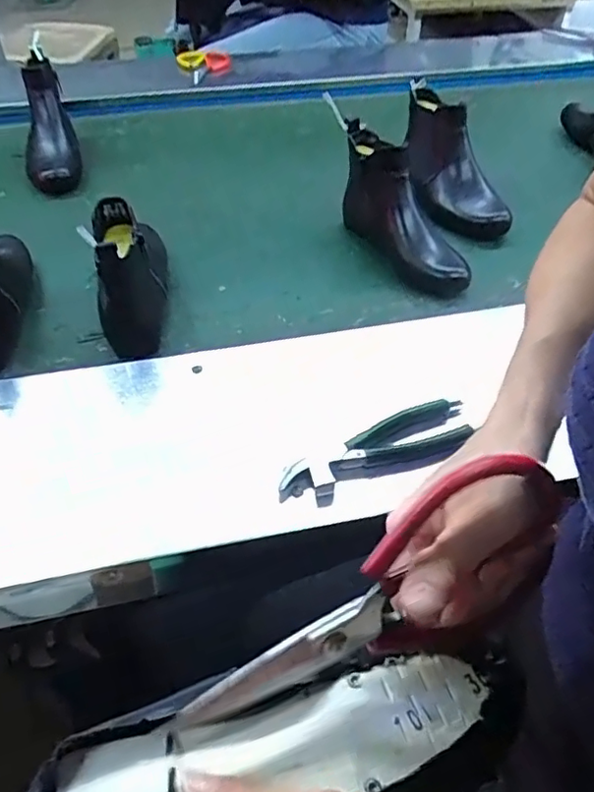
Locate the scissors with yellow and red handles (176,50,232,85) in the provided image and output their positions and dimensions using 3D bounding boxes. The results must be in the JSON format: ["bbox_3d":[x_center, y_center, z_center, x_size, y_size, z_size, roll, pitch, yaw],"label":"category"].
[{"bbox_3d":[-0.190,-0.684,1.208,0.106,0.022,0.195,-2,43,-5],"label":"scissors with yellow and red handles"}]

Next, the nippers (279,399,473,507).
[{"bbox_3d":[0.074,0.056,0.520,0.185,0.032,0.057,-20,50,-22],"label":"nippers"}]

